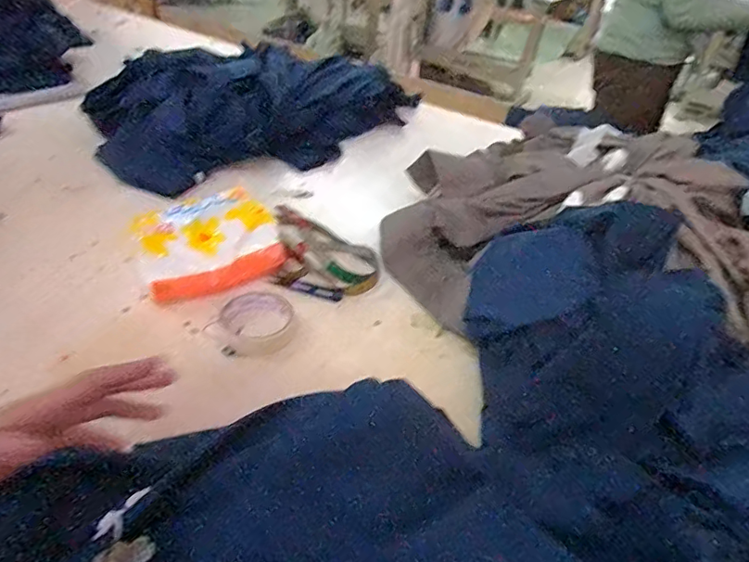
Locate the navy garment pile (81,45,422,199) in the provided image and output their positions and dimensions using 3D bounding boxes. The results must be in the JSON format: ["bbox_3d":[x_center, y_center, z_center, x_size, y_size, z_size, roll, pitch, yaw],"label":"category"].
[{"bbox_3d":[-0.191,-0.378,1.059,0.334,0.125,0.714,34,46,30],"label":"navy garment pile"}]

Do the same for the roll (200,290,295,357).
[{"bbox_3d":[-0.140,0.052,0.623,0.085,0.025,0.093,4,38,-3],"label":"roll"}]

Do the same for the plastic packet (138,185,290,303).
[{"bbox_3d":[-0.204,-0.046,0.655,0.172,0.109,0.072,-11,42,-21],"label":"plastic packet"}]

